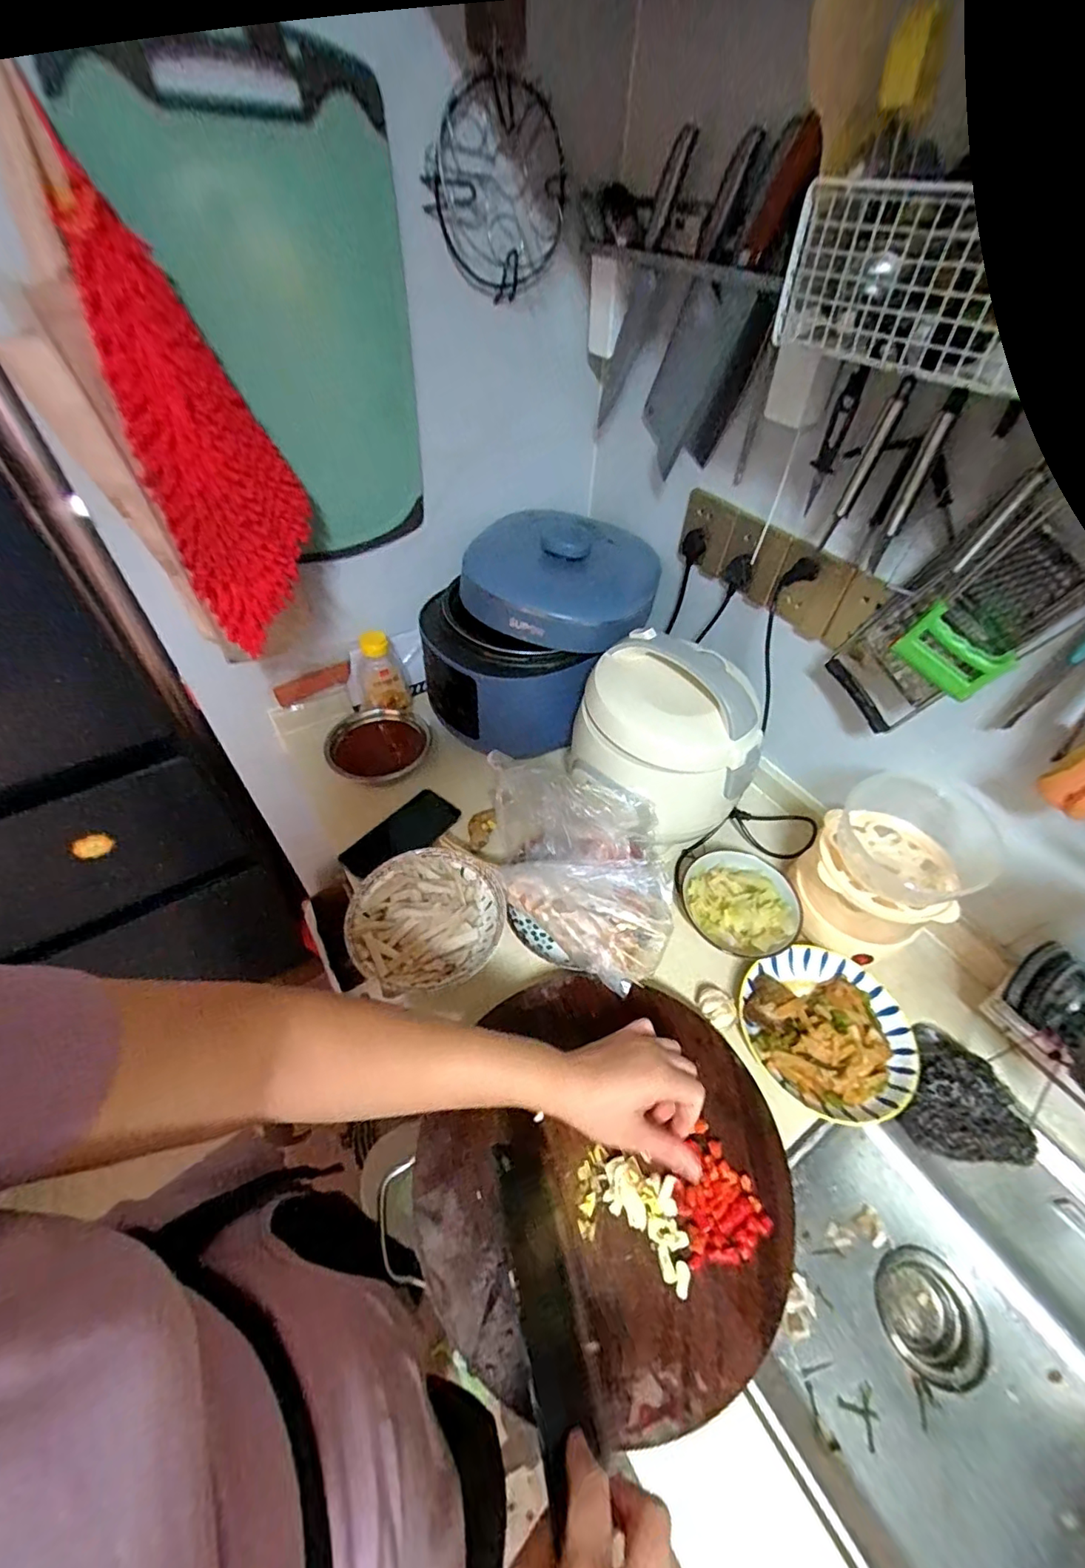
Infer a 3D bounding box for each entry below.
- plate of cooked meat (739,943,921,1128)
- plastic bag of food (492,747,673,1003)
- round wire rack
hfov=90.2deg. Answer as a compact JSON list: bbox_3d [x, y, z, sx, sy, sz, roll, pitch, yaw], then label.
[{"bbox_3d":[0.301,0.254,0.568,0.163,0.038,0.167,0,47,0],"label":"plate of cooked meat"},{"bbox_3d":[0.047,0.081,0.628,0.168,0.113,0.265,-32,55,-26],"label":"plastic bag of food"},{"bbox_3d":[-0.036,-0.602,0.555,0.056,0.142,0.164,48,24,21],"label":"round wire rack"}]

